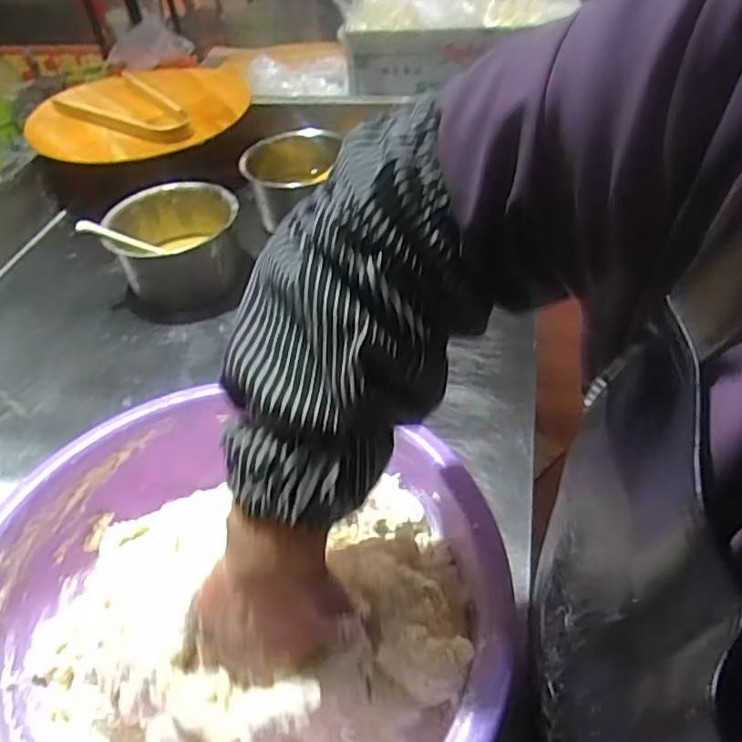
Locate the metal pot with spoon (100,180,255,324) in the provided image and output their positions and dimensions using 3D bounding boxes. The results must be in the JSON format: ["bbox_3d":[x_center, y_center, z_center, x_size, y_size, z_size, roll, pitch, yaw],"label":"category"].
[{"bbox_3d":[-0.263,-0.163,0.893,0.168,0.118,0.177,-3,43,3],"label":"metal pot with spoon"}]

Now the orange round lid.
[{"bbox_3d":[-0.382,-0.432,1.084,0.351,0.041,0.300,-10,44,-5],"label":"orange round lid"}]

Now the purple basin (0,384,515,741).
[{"bbox_3d":[-0.098,0.185,0.439,0.353,0.129,0.325,-3,43,3],"label":"purple basin"}]

